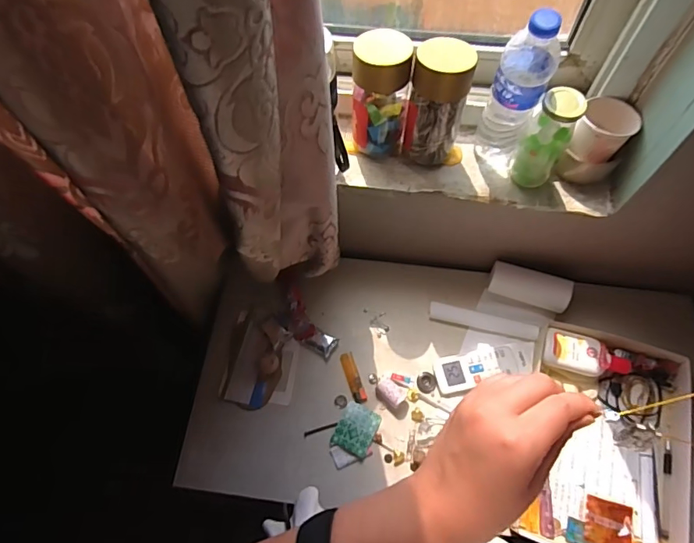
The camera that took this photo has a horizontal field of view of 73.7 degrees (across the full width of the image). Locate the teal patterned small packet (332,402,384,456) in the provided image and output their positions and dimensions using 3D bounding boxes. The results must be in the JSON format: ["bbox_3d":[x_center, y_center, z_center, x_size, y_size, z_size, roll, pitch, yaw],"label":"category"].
[{"bbox_3d":[0.015,0.238,0.701,0.056,0.008,0.070,23,67,11],"label":"teal patterned small packet"}]

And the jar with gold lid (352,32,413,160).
[{"bbox_3d":[0.045,-0.232,0.619,0.071,0.142,0.078,1,65,1],"label":"jar with gold lid"}]

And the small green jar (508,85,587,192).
[{"bbox_3d":[0.252,-0.165,0.588,0.052,0.131,0.045,36,70,16],"label":"small green jar"}]

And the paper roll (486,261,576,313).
[{"bbox_3d":[0.298,0.026,0.761,0.126,0.039,0.063,17,66,9],"label":"paper roll"}]

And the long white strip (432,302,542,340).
[{"bbox_3d":[0.226,0.082,0.768,0.175,0.010,0.031,12,66,6],"label":"long white strip"}]

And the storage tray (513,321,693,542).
[{"bbox_3d":[0.376,0.247,0.665,0.226,0.045,0.311,14,66,7],"label":"storage tray"}]

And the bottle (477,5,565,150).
[{"bbox_3d":[0.207,-0.218,0.571,0.062,0.212,0.062,22,67,11],"label":"bottle"}]

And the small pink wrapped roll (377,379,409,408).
[{"bbox_3d":[0.068,0.183,0.704,0.045,0.029,0.033,36,70,16],"label":"small pink wrapped roll"}]

